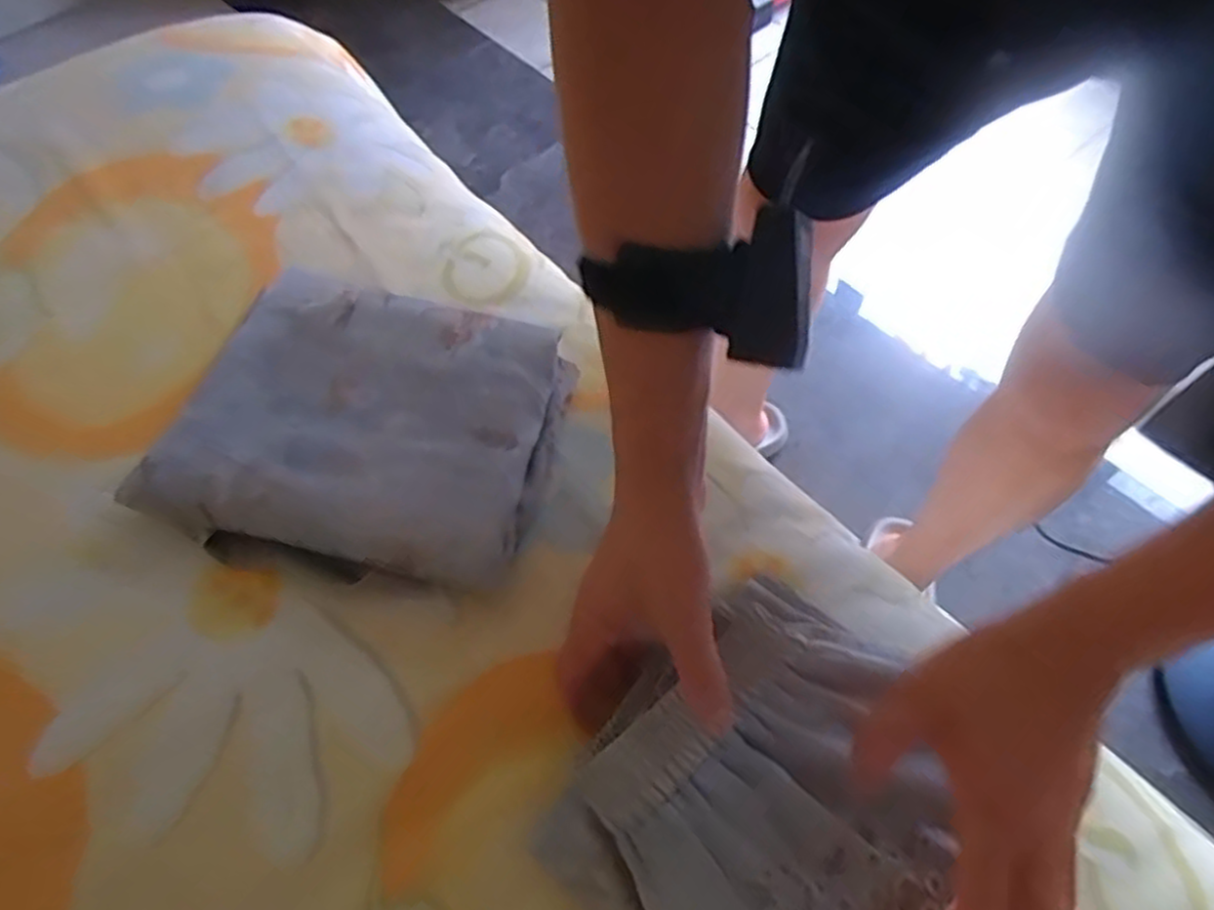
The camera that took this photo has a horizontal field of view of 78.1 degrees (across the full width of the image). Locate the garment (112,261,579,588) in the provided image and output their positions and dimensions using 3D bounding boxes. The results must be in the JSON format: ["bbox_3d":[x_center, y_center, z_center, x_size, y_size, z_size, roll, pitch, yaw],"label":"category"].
[{"bbox_3d":[-0.163,-0.018,0.521,0.242,0.048,0.212,16,61,8],"label":"garment"}]

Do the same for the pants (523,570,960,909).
[{"bbox_3d":[0.084,0.186,0.391,0.179,0.044,0.231,37,66,19],"label":"pants"}]

